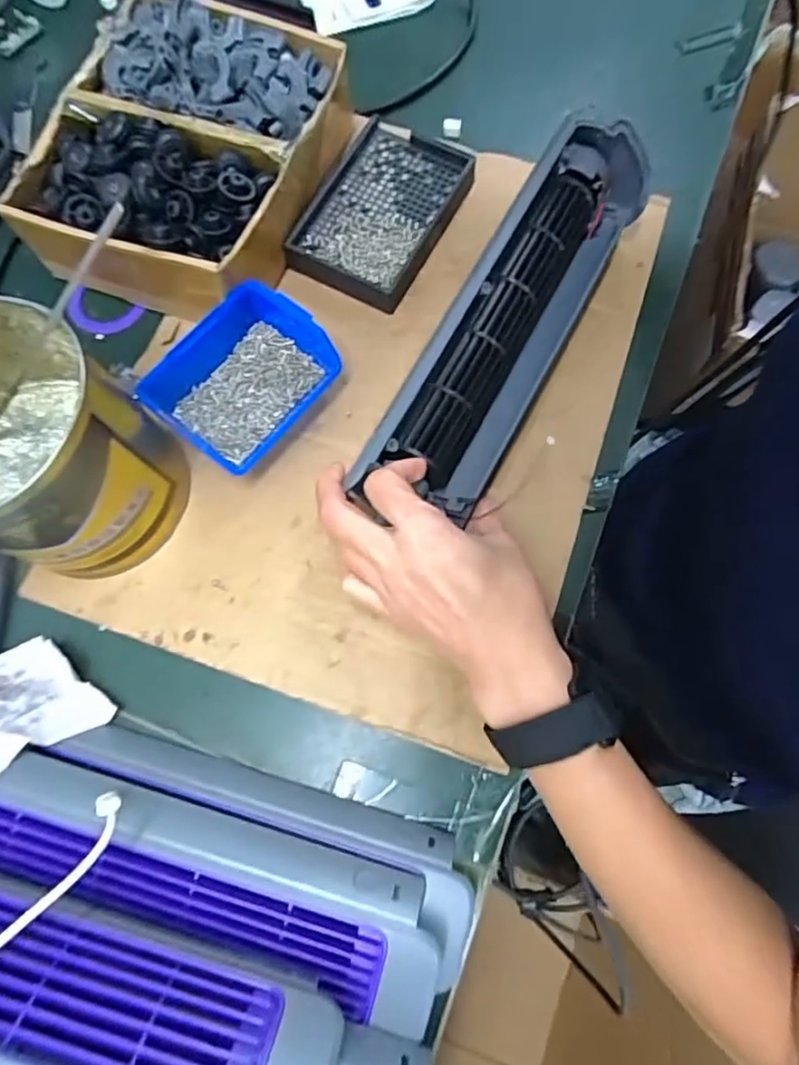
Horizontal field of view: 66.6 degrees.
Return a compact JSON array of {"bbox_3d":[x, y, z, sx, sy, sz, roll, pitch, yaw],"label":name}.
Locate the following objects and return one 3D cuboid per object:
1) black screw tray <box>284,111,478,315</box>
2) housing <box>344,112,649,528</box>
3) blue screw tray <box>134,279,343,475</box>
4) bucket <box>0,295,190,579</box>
[{"bbox_3d":[-0.013,-0.244,0.461,0.096,0.021,0.145,28,76,9],"label":"black screw tray"},{"bbox_3d":[0.069,-0.132,0.387,0.070,0.058,0.296,29,75,9],"label":"housing"},{"bbox_3d":[-0.102,-0.099,0.408,0.084,0.046,0.113,39,78,11],"label":"blue screw tray"},{"bbox_3d":[-0.208,-0.045,0.349,0.129,0.103,0.121,27,76,9],"label":"bucket"}]

